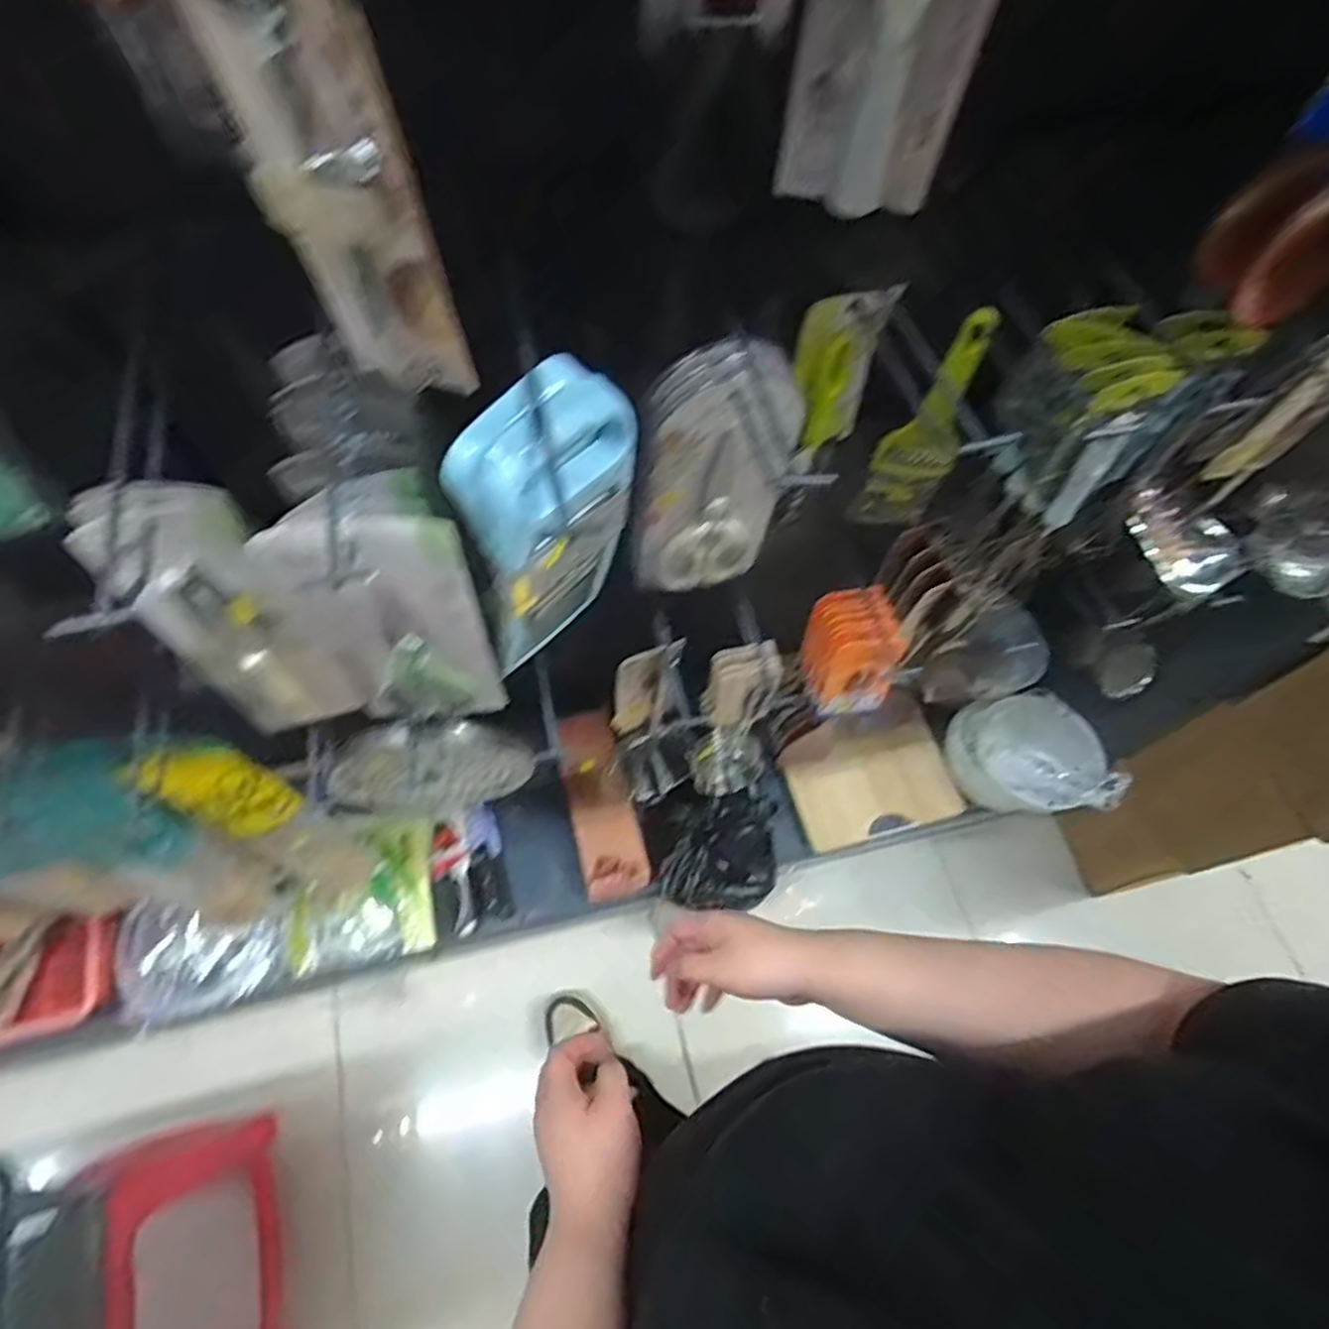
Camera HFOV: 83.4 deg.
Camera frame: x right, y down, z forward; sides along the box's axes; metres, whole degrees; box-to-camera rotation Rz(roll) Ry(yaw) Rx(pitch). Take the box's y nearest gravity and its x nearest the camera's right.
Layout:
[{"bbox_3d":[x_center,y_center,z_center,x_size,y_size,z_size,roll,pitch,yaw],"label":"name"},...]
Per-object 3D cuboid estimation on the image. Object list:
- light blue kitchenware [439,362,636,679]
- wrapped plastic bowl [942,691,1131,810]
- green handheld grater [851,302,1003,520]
[{"bbox_3d":[-0.089,-0.108,0.557,0.067,0.218,0.137,35,67,13],"label":"light blue kitchenware"},{"bbox_3d":[0.639,0.156,1.296,0.283,0.101,0.193,-7,67,35],"label":"wrapped plastic bowl"},{"bbox_3d":[0.230,-0.200,0.660,0.062,0.257,0.035,36,67,13],"label":"green handheld grater"}]

